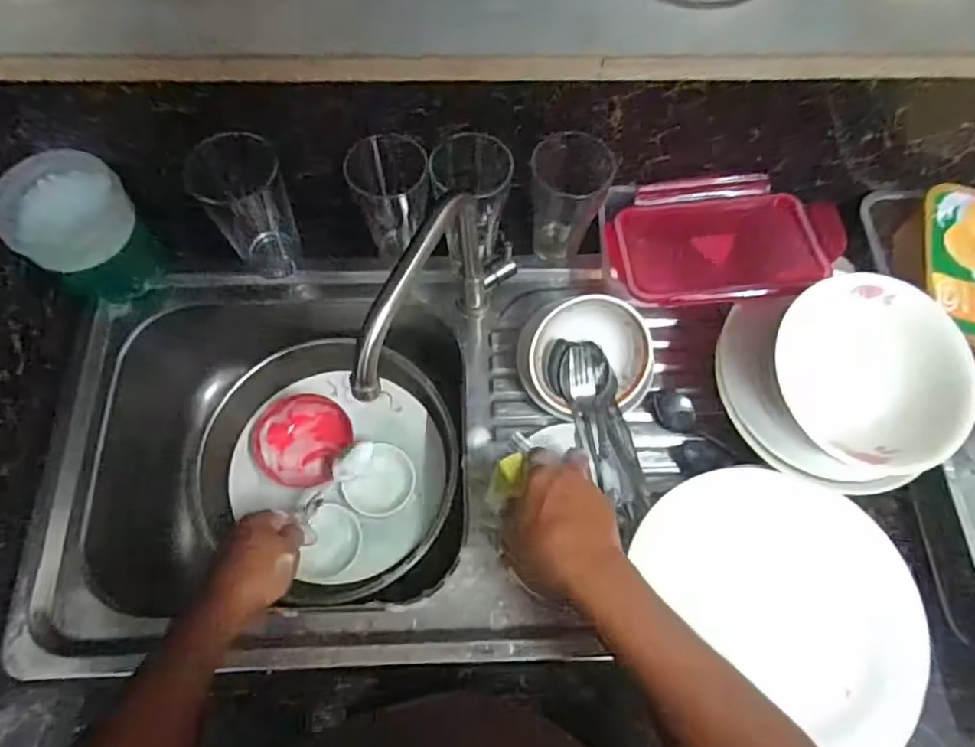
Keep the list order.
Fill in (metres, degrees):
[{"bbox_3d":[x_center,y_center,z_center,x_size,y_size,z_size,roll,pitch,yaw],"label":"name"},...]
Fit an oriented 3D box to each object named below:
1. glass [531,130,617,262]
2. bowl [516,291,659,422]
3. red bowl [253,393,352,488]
[{"bbox_3d":[0.084,-0.185,0.643,0.077,0.137,0.071,16,69,5],"label":"glass"},{"bbox_3d":[0.103,-0.012,0.635,0.138,0.064,0.145,12,104,-8],"label":"bowl"},{"bbox_3d":[-0.224,0.079,0.717,0.102,0.037,0.106,0,69,-1],"label":"red bowl"}]

